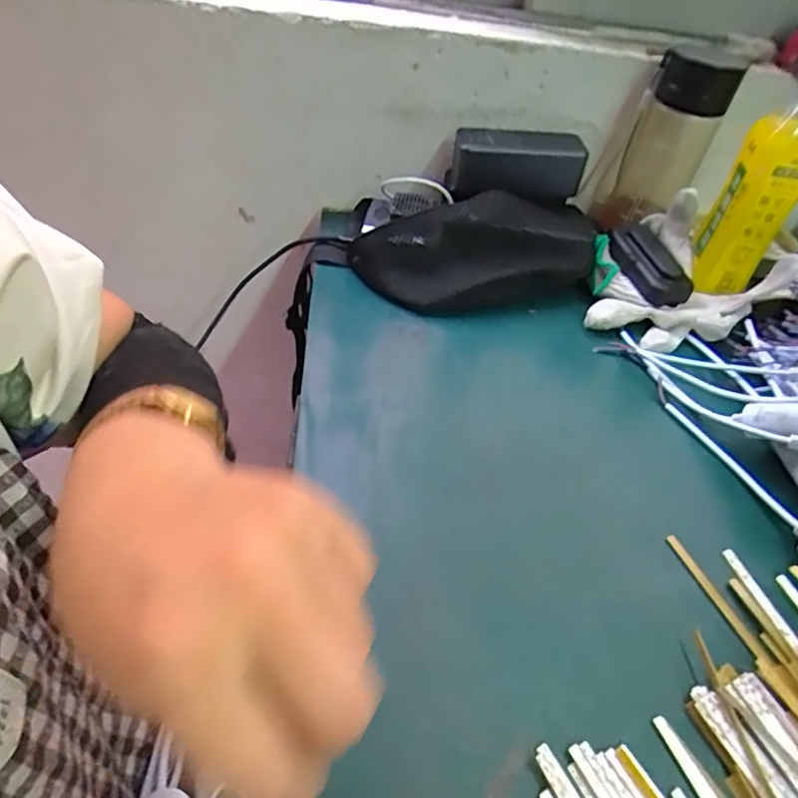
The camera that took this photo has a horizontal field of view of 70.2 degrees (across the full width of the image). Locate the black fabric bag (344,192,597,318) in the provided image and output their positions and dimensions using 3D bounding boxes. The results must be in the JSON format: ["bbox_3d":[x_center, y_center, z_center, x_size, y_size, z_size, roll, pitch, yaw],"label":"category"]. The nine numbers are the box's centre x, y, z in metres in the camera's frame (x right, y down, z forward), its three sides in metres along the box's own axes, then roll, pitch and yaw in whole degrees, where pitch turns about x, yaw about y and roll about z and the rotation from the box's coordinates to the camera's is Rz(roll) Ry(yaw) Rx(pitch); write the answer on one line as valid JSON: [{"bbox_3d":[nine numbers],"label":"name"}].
[{"bbox_3d":[0.078,-0.140,0.549,0.234,0.069,0.103,-8,47,-14],"label":"black fabric bag"}]

